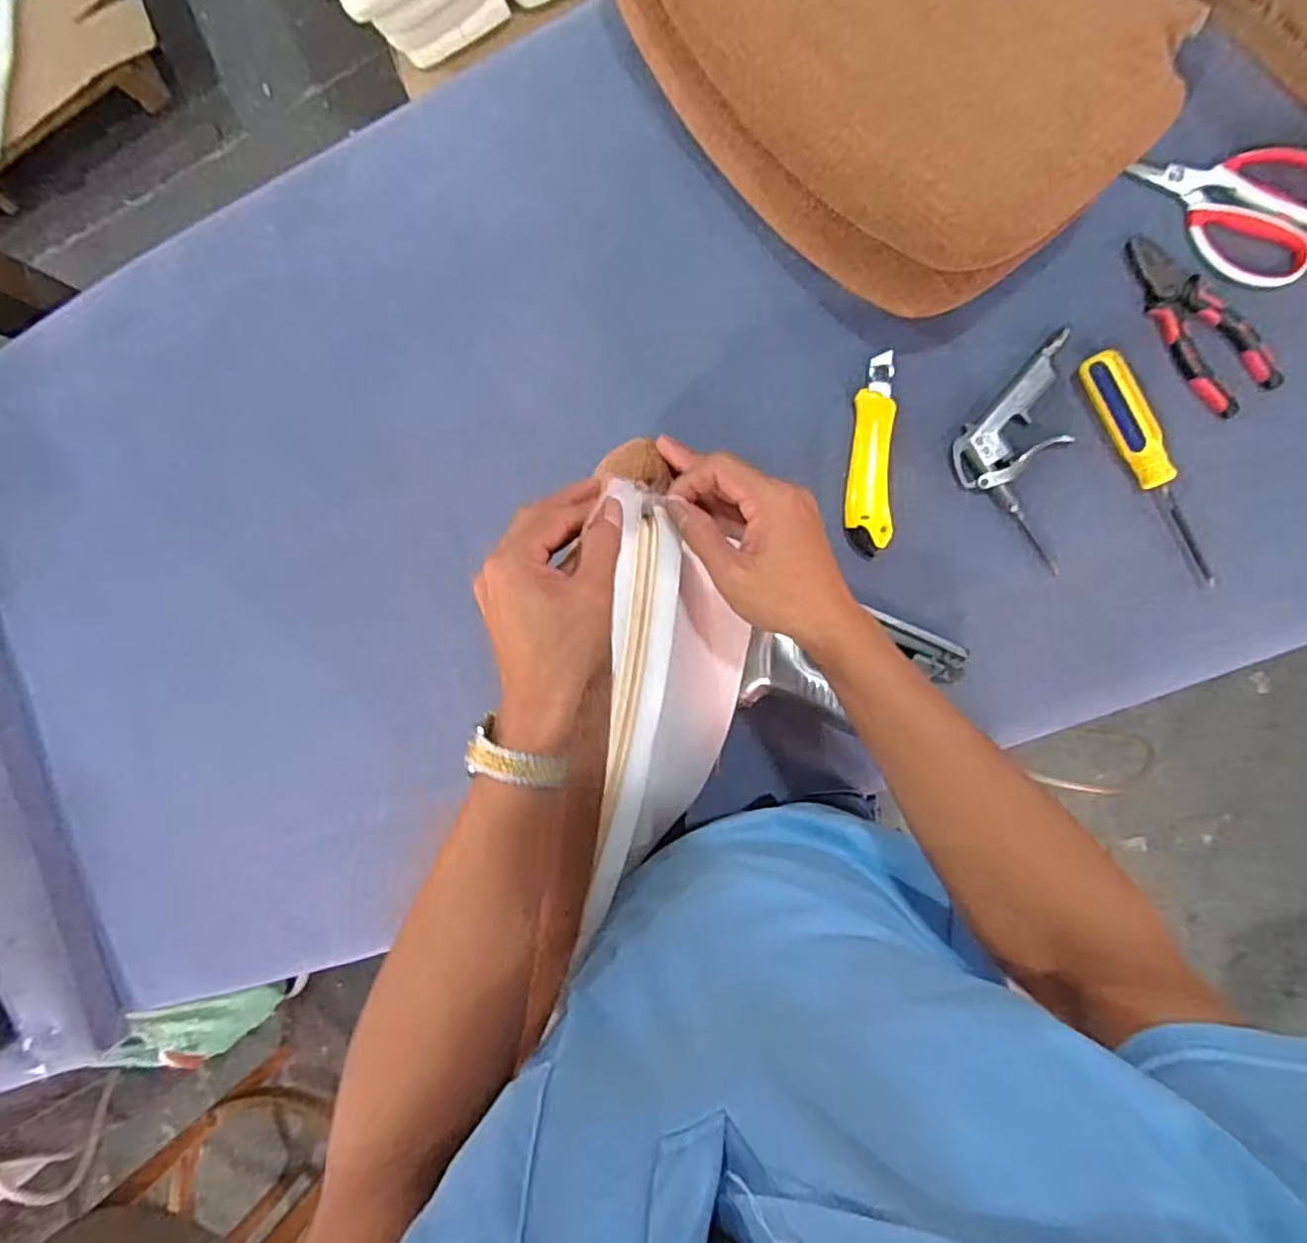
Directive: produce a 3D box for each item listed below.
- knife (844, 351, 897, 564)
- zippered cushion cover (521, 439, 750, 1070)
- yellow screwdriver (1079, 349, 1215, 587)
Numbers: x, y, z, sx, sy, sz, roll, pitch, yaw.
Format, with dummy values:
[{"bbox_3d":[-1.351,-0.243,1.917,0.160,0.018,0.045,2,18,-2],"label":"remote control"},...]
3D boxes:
[{"bbox_3d":[0.184,-0.140,0.590,0.037,0.016,0.167,2,90,10],"label":"knife"},{"bbox_3d":[0.012,0.045,0.467,0.089,0.124,0.308,2,92,8],"label":"zippered cushion cover"},{"bbox_3d":[0.393,-0.121,0.544,0.031,0.021,0.197,-26,86,9],"label":"yellow screwdriver"}]

